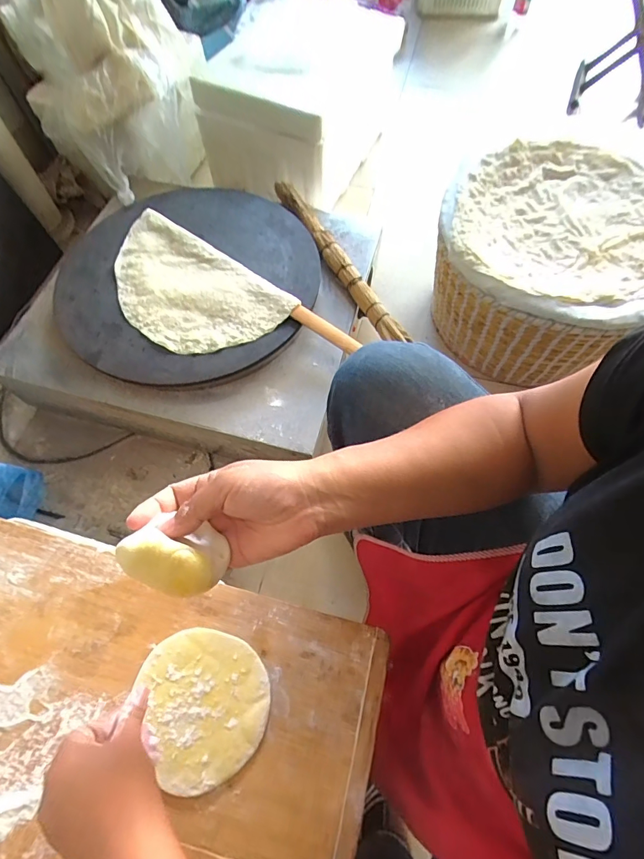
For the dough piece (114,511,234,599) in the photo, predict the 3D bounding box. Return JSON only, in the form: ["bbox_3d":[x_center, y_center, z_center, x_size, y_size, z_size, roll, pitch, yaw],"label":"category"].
[{"bbox_3d":[-0.109,0.095,0.310,0.076,0.043,0.045,27,88,-15],"label":"dough piece"}]

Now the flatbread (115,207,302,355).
[{"bbox_3d":[-0.273,-0.273,0.800,0.402,0.021,0.222,36,70,16],"label":"flatbread"}]

